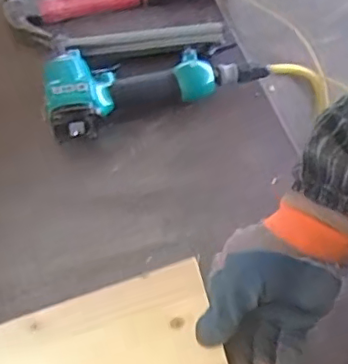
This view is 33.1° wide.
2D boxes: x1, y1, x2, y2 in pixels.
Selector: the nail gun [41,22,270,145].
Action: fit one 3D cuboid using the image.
[{"bbox_3d":[-0.038,-0.143,0.698,0.257,0.056,0.143,-22,59,-13],"label":"nail gun"}]

